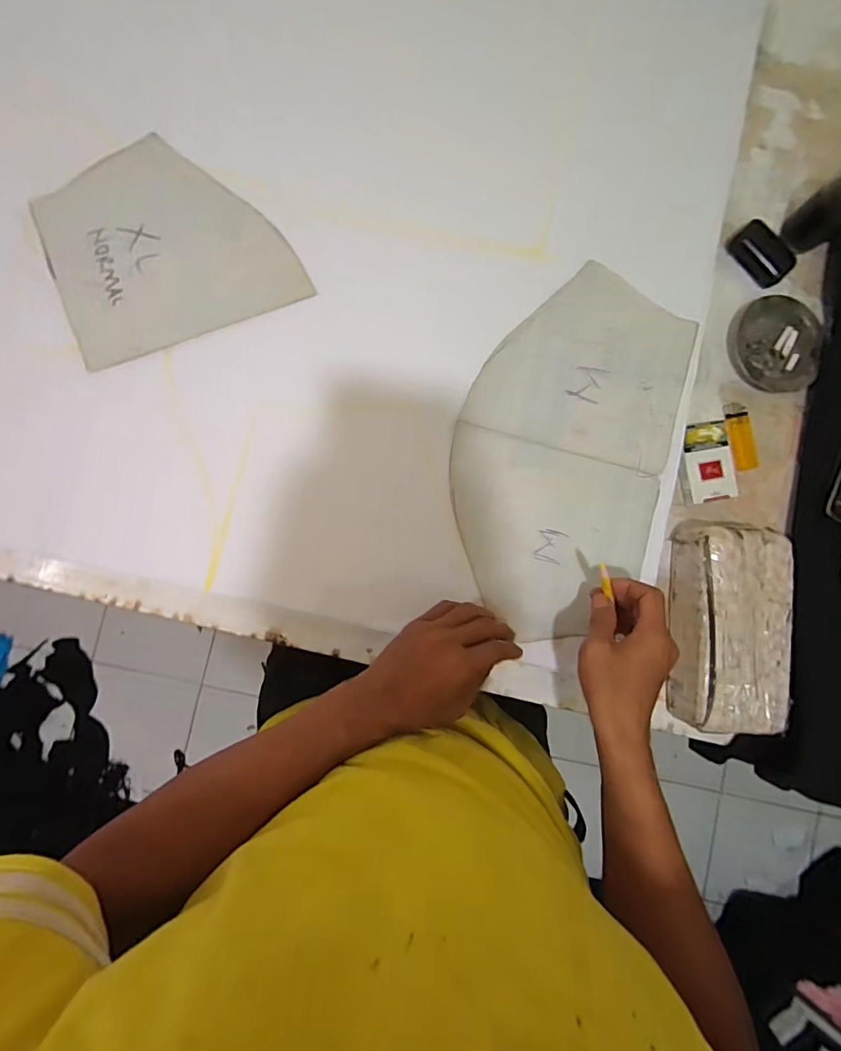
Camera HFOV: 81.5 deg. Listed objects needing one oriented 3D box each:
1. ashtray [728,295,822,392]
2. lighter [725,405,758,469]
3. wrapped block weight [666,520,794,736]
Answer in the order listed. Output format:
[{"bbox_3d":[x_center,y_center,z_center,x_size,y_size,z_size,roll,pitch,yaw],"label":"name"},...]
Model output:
[{"bbox_3d":[0.425,-0.214,0.583,0.110,0.023,0.109,-7,88,-4],"label":"ashtray"},{"bbox_3d":[0.379,-0.105,0.577,0.024,0.011,0.080,-11,88,-4],"label":"lighter"},{"bbox_3d":[0.336,0.108,0.534,0.099,0.063,0.217,4,87,-4],"label":"wrapped block weight"}]

